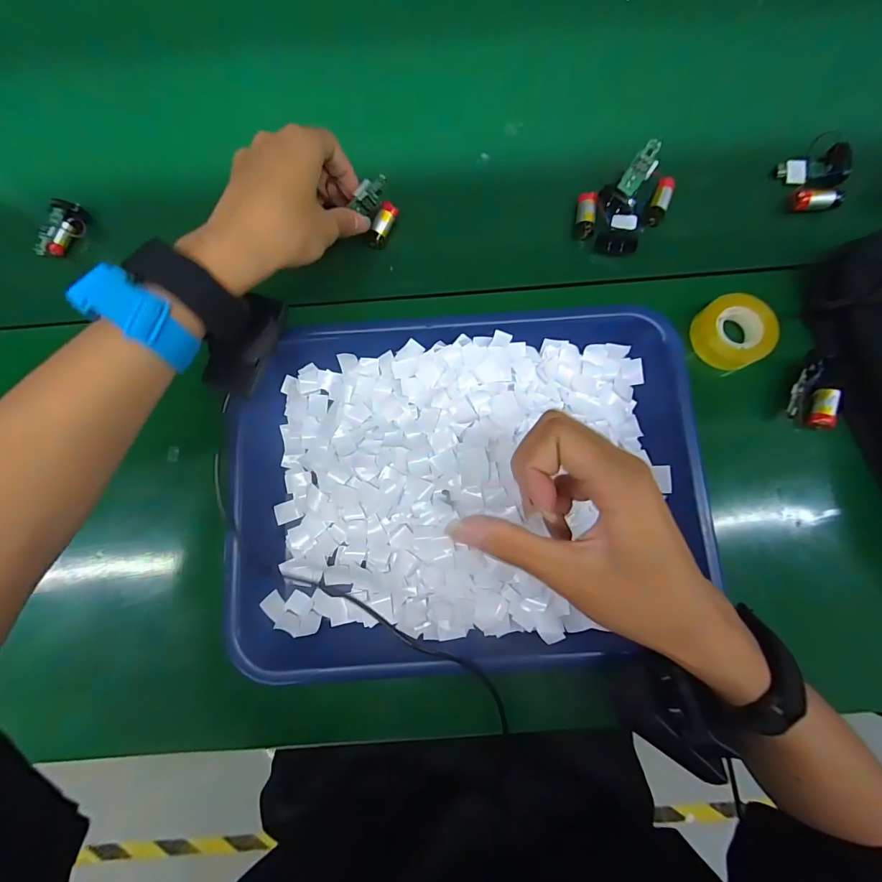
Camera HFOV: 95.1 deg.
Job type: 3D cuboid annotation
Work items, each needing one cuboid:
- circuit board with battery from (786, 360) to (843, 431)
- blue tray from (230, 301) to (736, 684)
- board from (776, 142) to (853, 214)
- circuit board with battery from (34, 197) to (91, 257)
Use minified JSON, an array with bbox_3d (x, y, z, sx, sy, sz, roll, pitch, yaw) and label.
[{"bbox_3d":[0.289,-0.035,0.318,0.033,0.021,0.049,3,85,2],"label":"circuit board with battery"},{"bbox_3d":[0.017,0.033,0.303,0.332,0.043,0.257,-3,85,1],"label":"blue tray"},{"bbox_3d":[0.326,-0.224,0.348,0.050,0.017,0.056,-13,85,0],"label":"board"},{"bbox_3d":[-0.332,-0.184,0.352,0.014,0.024,0.053,32,86,4],"label":"circuit board with battery"}]

